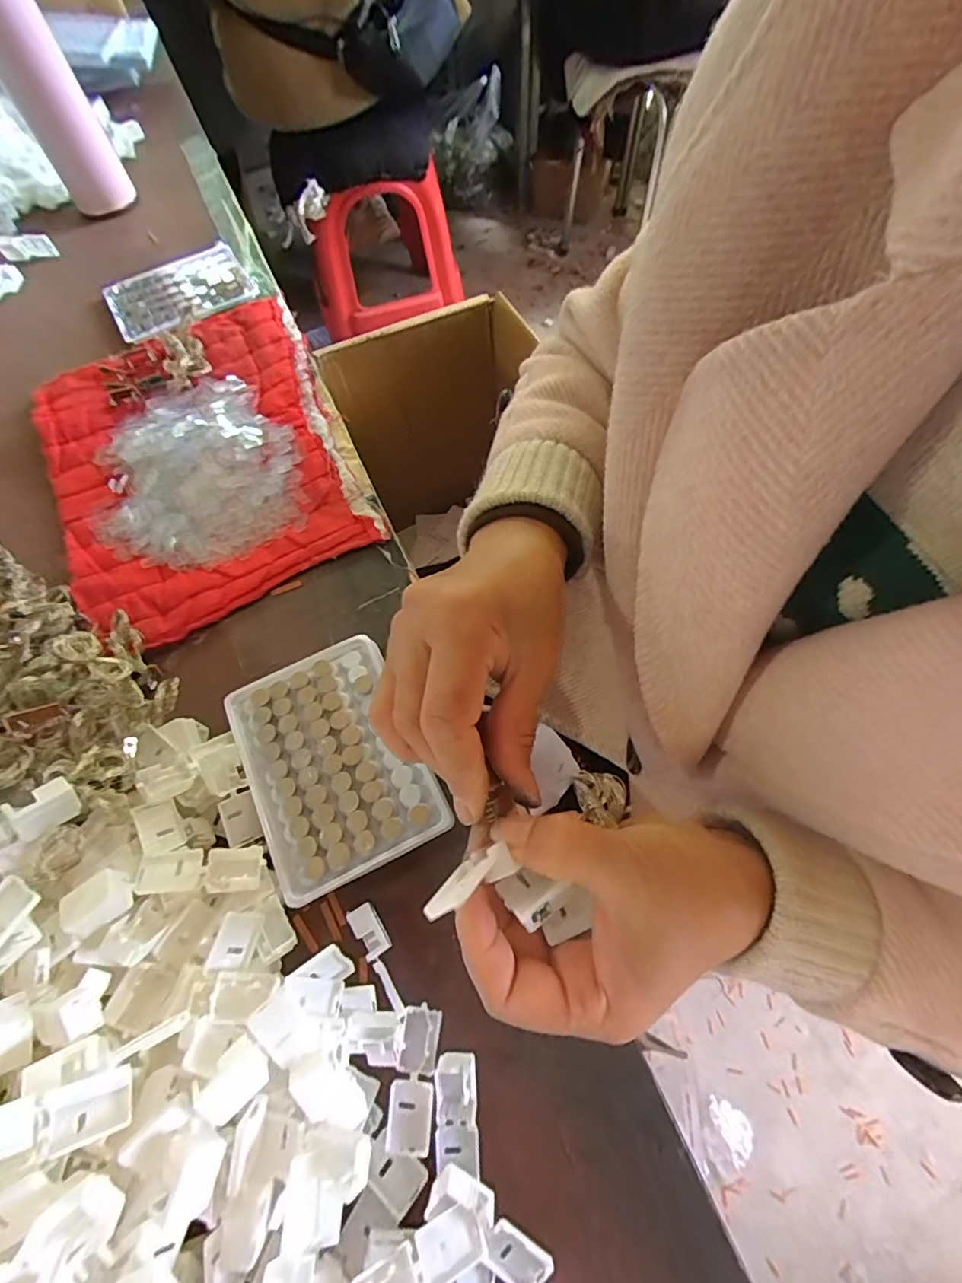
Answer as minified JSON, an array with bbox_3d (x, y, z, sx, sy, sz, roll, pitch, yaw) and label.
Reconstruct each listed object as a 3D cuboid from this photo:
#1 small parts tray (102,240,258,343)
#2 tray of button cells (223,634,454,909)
[{"bbox_3d":[-0.295,-0.343,0.525,0.131,0.010,0.100,-29,67,-10],"label":"small parts tray"},{"bbox_3d":[-0.086,0.070,0.315,0.094,0.026,0.129,-25,67,-9],"label":"tray of button cells"}]

